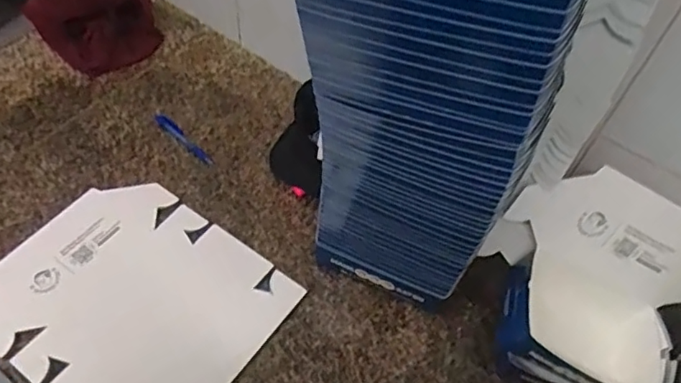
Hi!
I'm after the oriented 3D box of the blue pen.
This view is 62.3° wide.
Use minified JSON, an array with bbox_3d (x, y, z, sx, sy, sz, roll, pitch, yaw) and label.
[{"bbox_3d":[-0.252,-0.085,0.894,0.138,0.011,0.020,40,61,22],"label":"blue pen"}]

